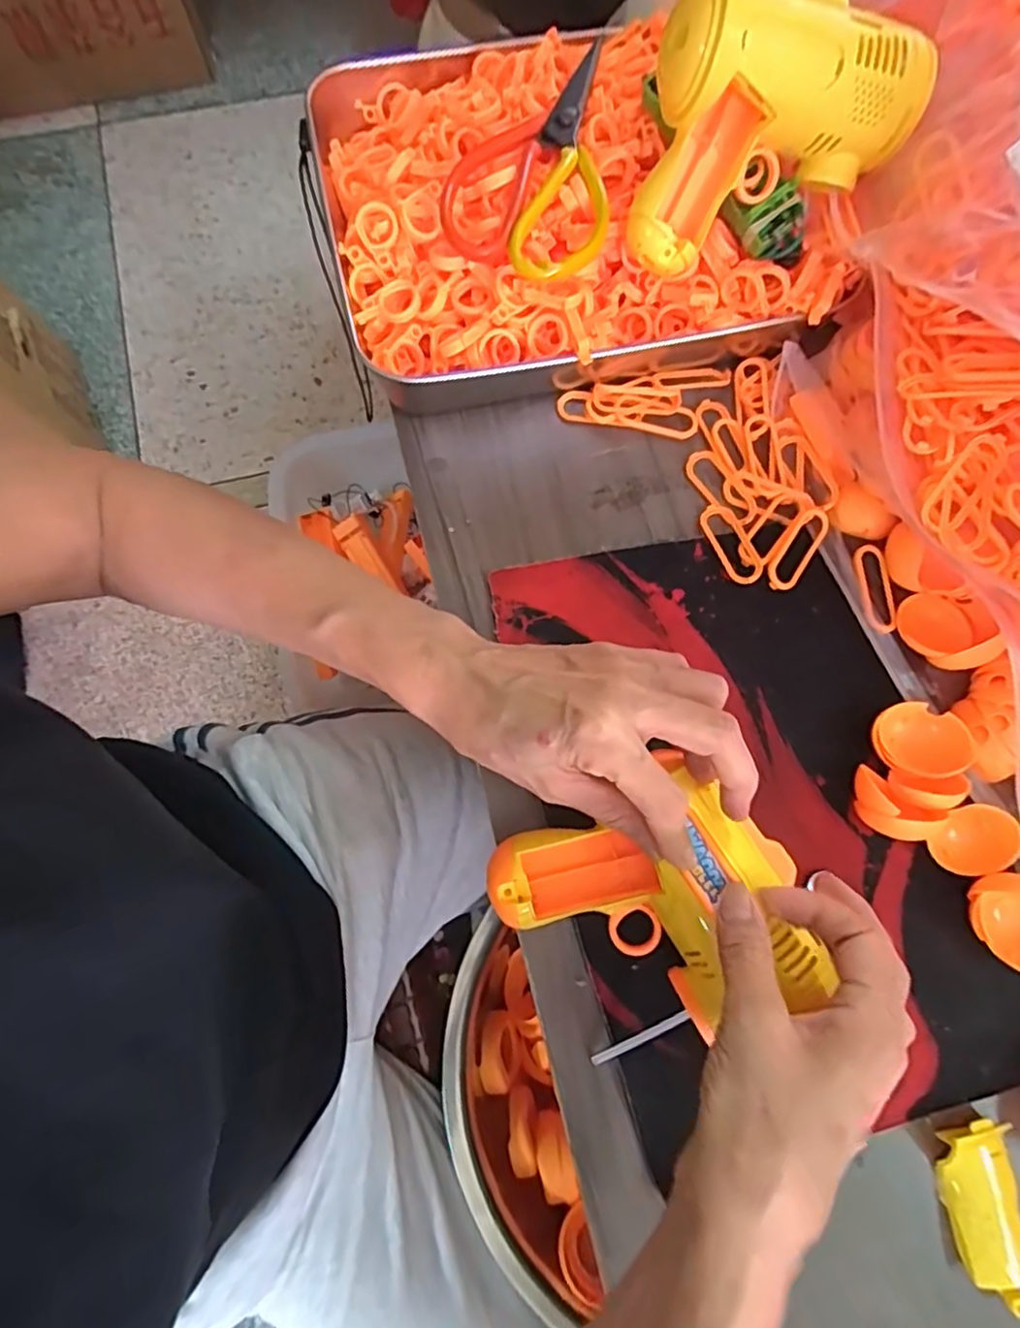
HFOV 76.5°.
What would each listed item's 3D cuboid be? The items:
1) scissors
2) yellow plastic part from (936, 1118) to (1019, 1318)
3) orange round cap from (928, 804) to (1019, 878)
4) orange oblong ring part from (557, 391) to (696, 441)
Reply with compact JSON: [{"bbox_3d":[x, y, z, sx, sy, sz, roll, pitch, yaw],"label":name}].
[{"bbox_3d":[0.014,-0.281,0.366,0.086,0.022,0.158,8,75,1],"label":"scissors"},{"bbox_3d":[0.223,0.253,0.300,0.034,0.015,0.074,-4,75,-2],"label":"yellow plastic part"},{"bbox_3d":[0.242,0.092,0.338,0.041,0.011,0.033,-30,73,16],"label":"orange round cap"},{"bbox_3d":[0.074,-0.158,0.411,0.088,0.008,0.018,9,75,2],"label":"orange oblong ring part"}]

